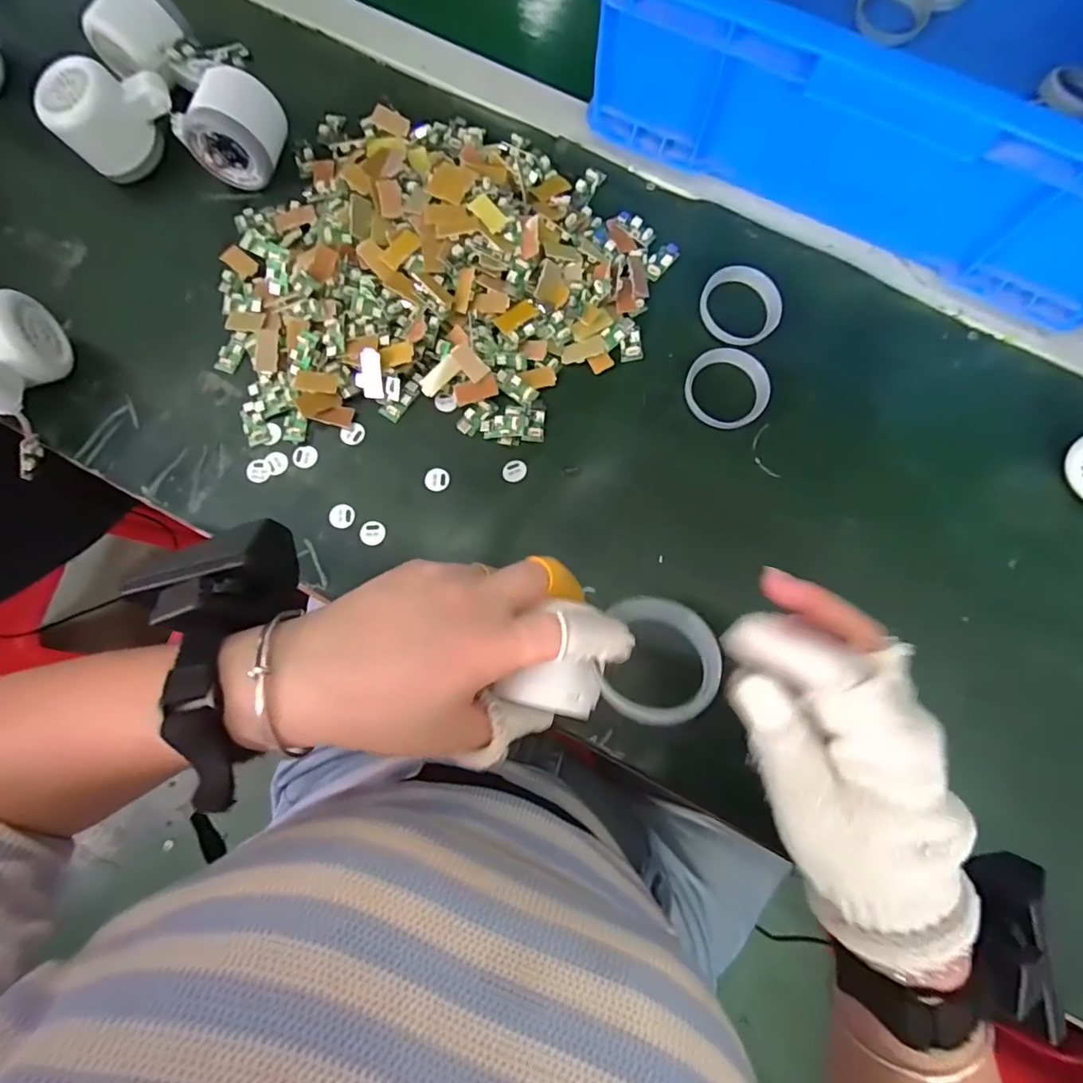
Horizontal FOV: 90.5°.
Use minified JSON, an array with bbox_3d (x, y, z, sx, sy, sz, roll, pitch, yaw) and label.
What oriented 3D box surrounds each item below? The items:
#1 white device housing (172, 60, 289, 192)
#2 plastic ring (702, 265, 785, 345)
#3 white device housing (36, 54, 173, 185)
[{"bbox_3d":[-0.229,-0.312,0.406,0.055,0.053,0.062,15,79,2],"label":"white device housing"},{"bbox_3d":[0.148,-0.175,0.396,0.059,0.010,0.055,0,80,0],"label":"plastic ring"},{"bbox_3d":[-0.323,-0.322,0.415,0.086,0.064,0.053,-33,81,-7],"label":"white device housing"}]

